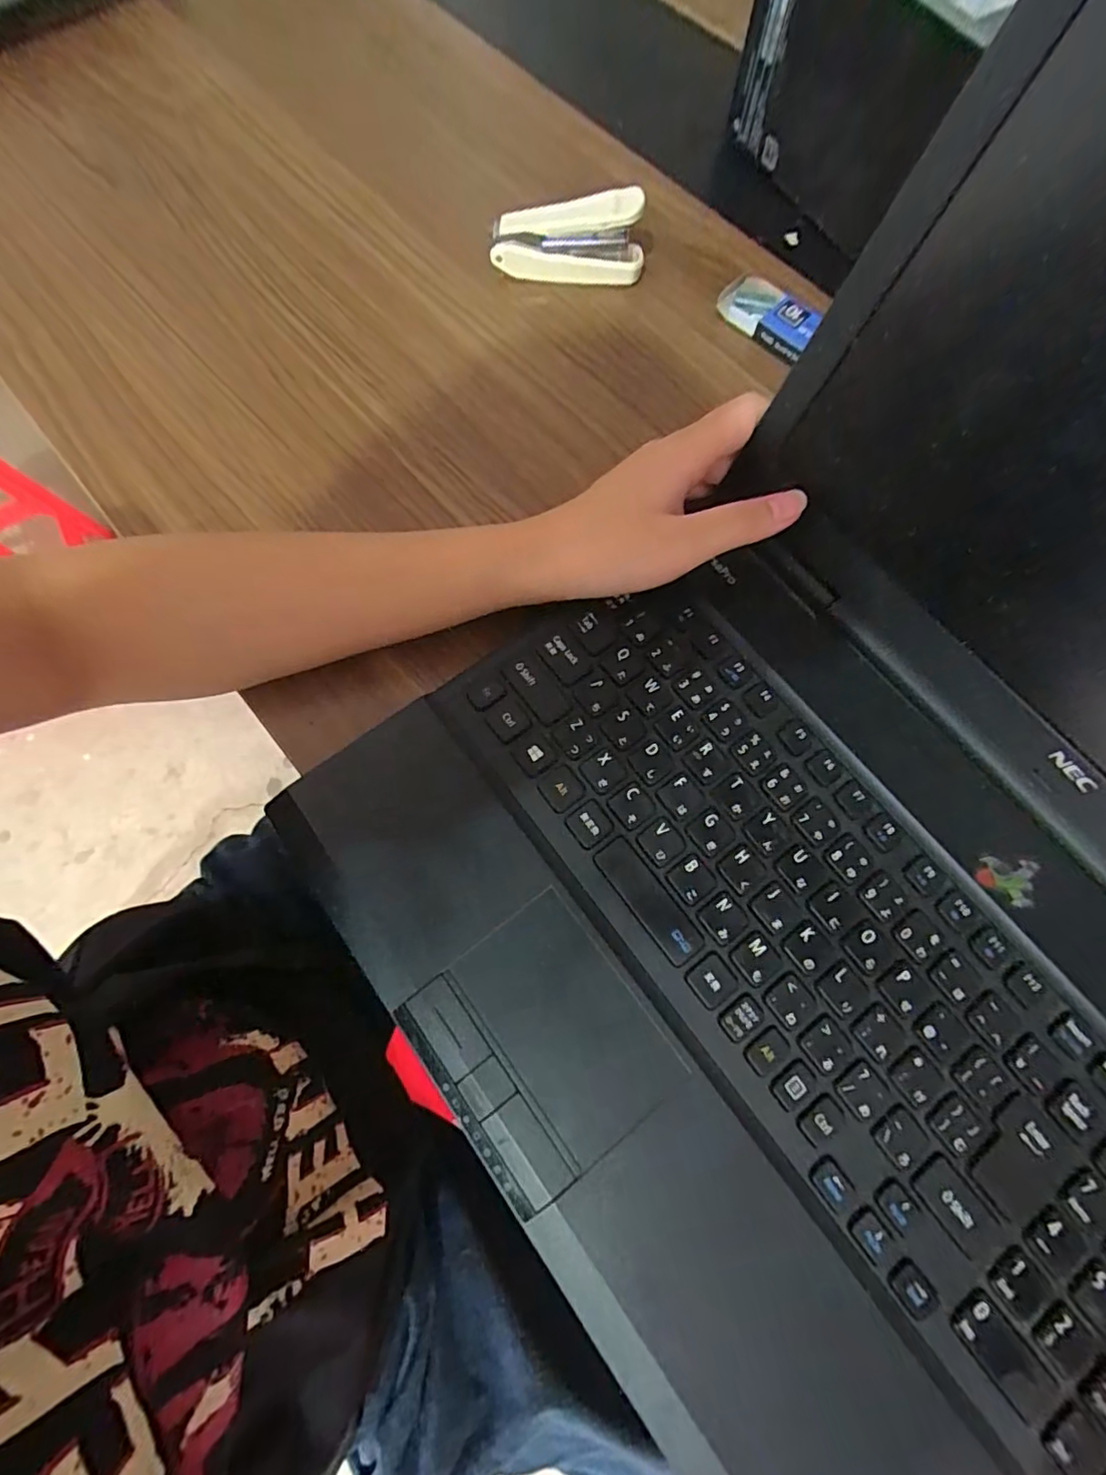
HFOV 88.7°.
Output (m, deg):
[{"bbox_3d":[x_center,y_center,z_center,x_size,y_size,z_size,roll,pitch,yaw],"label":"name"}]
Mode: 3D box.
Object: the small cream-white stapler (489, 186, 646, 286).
[{"bbox_3d":[0.010,-0.304,0.346,0.089,0.041,0.022,8,74,15],"label":"small cream-white stapler"}]

